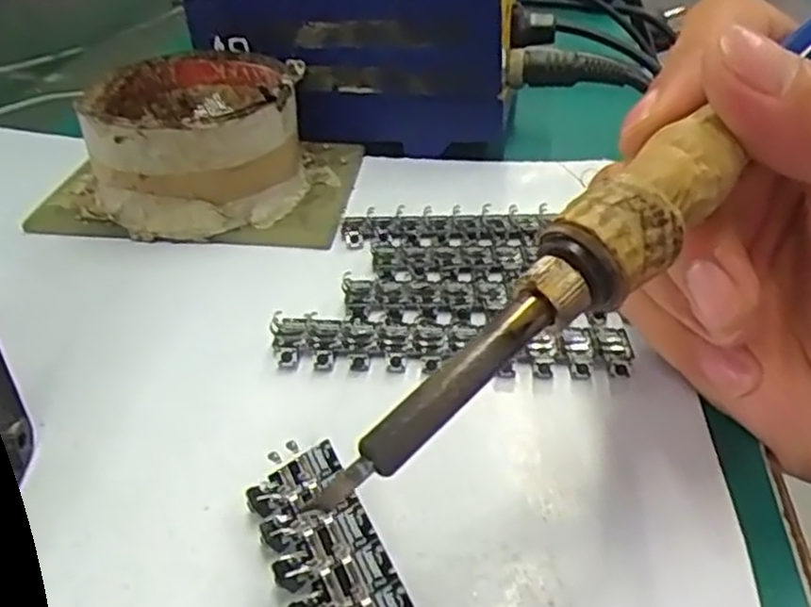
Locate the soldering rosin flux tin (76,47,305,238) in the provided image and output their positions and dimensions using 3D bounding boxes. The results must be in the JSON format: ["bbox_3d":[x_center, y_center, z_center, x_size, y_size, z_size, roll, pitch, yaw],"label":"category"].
[{"bbox_3d":[-0.086,-0.067,0.305,0.079,0.048,0.081,-10,37,-15],"label":"soldering rosin flux tin"}]

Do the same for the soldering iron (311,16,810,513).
[{"bbox_3d":[0.053,-0.023,0.150,0.179,0.015,0.017,-40,49,-19],"label":"soldering iron"}]

